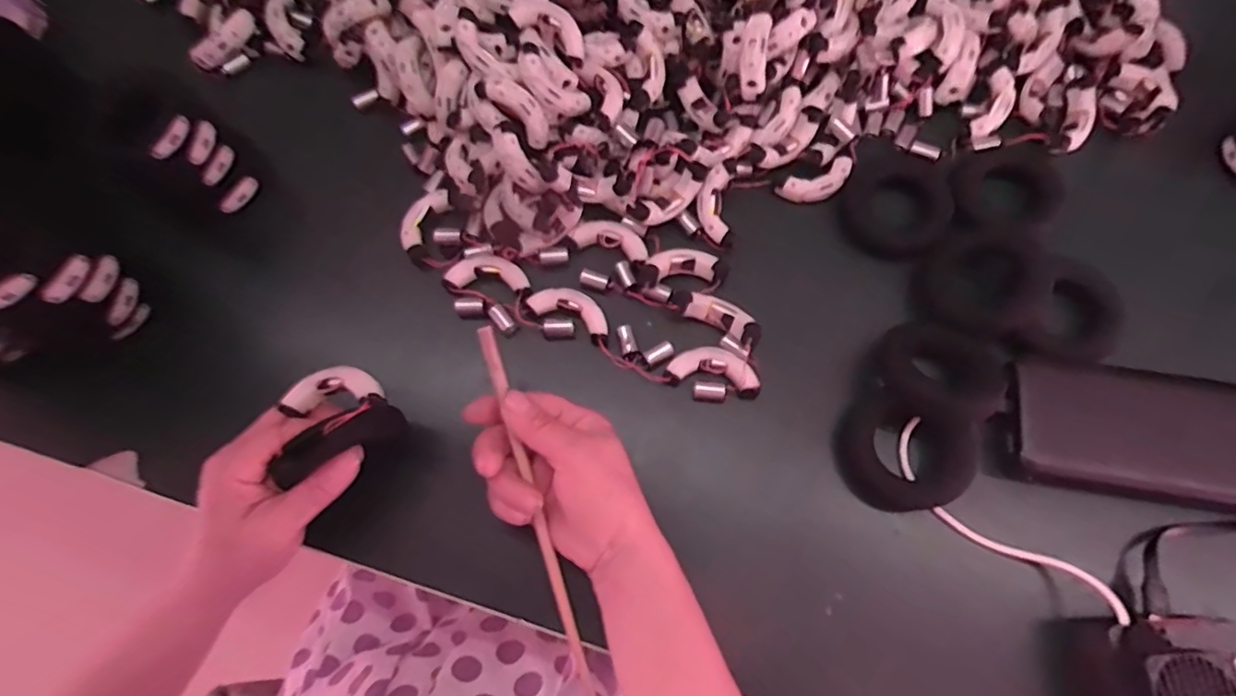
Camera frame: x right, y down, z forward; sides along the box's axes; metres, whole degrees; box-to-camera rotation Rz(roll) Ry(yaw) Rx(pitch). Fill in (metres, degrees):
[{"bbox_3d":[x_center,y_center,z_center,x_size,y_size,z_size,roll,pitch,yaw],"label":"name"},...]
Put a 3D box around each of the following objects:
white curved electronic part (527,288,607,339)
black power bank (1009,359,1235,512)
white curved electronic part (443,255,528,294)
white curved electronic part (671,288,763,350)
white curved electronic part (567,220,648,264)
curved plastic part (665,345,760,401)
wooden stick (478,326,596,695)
[{"bbox_3d":[-0.031,-0.026,0.407,0.055,0.015,0.022,20,73,9],"label":"white curved electronic part"},{"bbox_3d":[0.313,0.049,0.355,0.148,0.020,0.075,7,71,5],"label":"black power bank"},{"bbox_3d":[-0.088,-0.052,0.415,0.057,0.007,0.025,6,71,4],"label":"white curved electronic part"},{"bbox_3d":[0.064,-0.022,0.397,0.064,0.017,0.022,31,75,12],"label":"white curved electronic part"},{"bbox_3d":[-0.004,-0.076,0.420,0.053,0.010,0.026,18,72,8],"label":"white curved electronic part"},{"bbox_3d":[0.061,0.013,0.387,0.058,0.013,0.026,11,71,6],"label":"curved plastic part"},{"bbox_3d":[-0.043,0.101,0.346,0.008,0.010,0.232,-15,94,-3],"label":"wooden stick"}]

